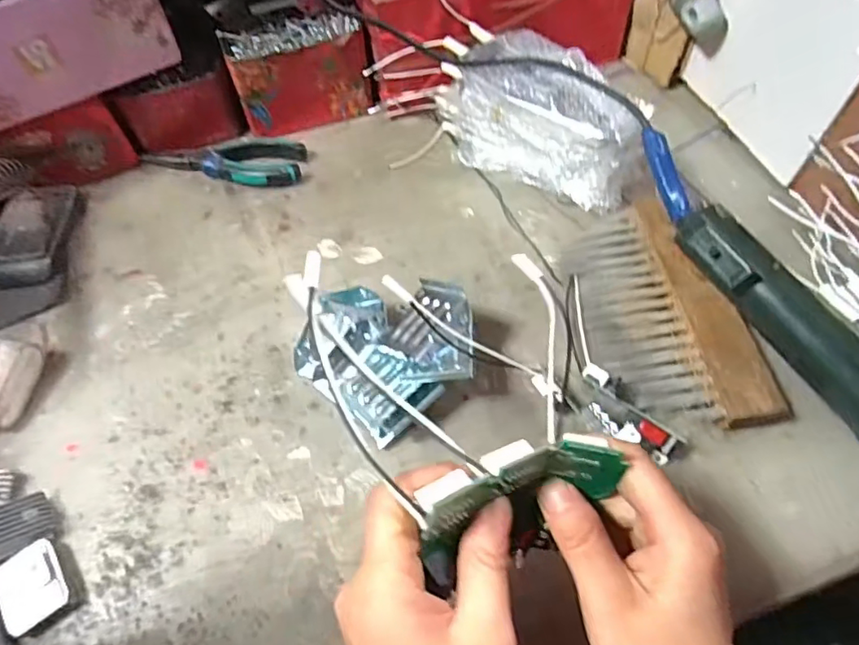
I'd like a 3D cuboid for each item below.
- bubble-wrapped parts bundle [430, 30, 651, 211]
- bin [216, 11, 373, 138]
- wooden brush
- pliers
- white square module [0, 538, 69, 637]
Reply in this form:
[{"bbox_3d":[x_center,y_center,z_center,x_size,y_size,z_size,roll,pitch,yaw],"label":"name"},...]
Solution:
[{"bbox_3d":[0.095,-0.173,0.489,0.085,0.096,0.181,-38,63,-19],"label":"bubble-wrapped parts bundle"},{"bbox_3d":[-0.125,-0.242,0.554,0.129,0.080,0.066,-13,57,-5],"label":"bin"},{"bbox_3d":[0.163,-0.007,0.406,0.099,0.022,0.187,-16,58,-7],"label":"wooden brush"},{"bbox_3d":[-0.200,-0.157,0.540,0.161,0.018,0.062,2,57,5],"label":"pliers"},{"bbox_3d":[-0.237,0.159,0.337,0.034,0.017,0.045,-31,61,-16],"label":"white square module"}]

